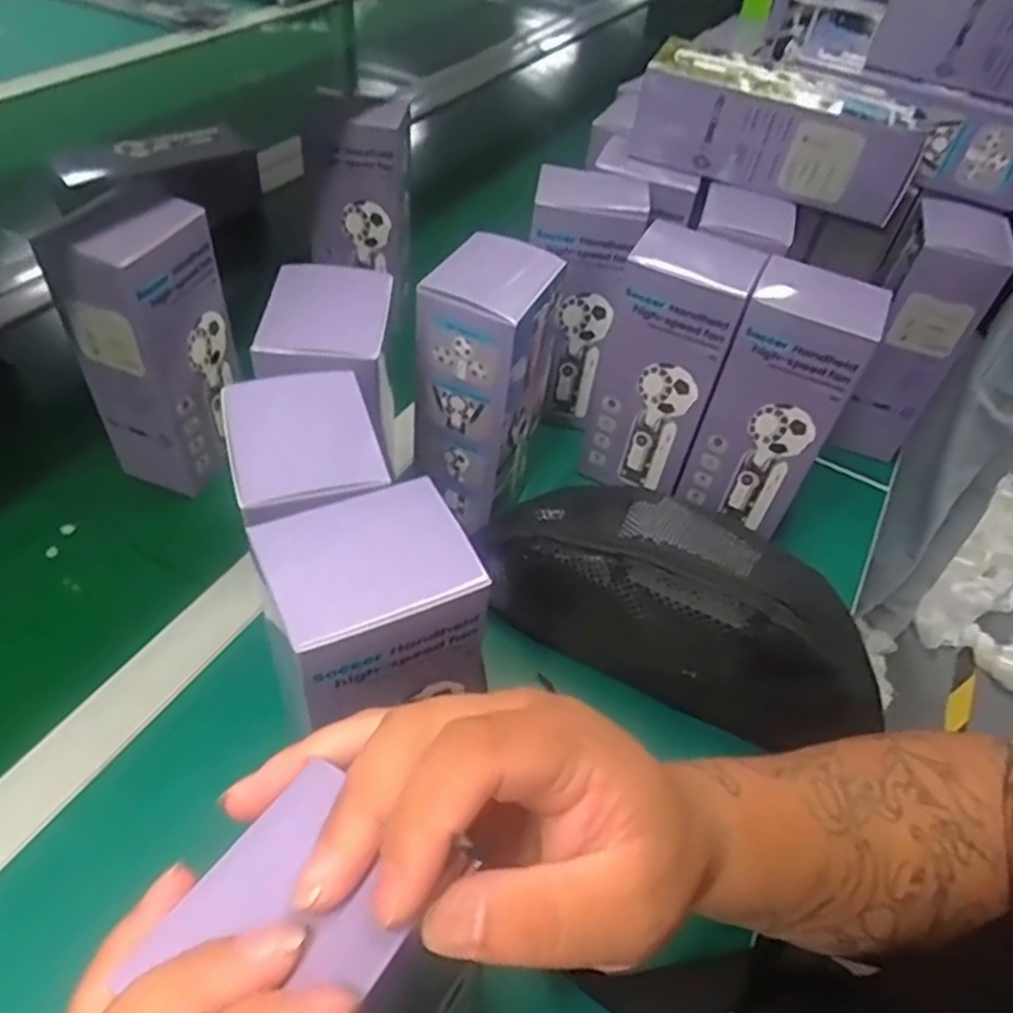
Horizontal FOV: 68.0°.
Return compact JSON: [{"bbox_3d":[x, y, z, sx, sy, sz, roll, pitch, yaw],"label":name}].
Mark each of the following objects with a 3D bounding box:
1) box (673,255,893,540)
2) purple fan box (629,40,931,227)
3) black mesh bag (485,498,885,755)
[{"bbox_3d":[0.189,-0.074,0.529,0.078,0.175,0.066,23,49,14],"label":"box"},{"bbox_3d":[0.196,-0.268,0.542,0.194,0.070,0.072,24,50,14],"label":"purple fan box"},{"bbox_3d":[0.109,0.055,0.480,0.245,0.082,0.128,20,49,11],"label":"black mesh bag"}]

